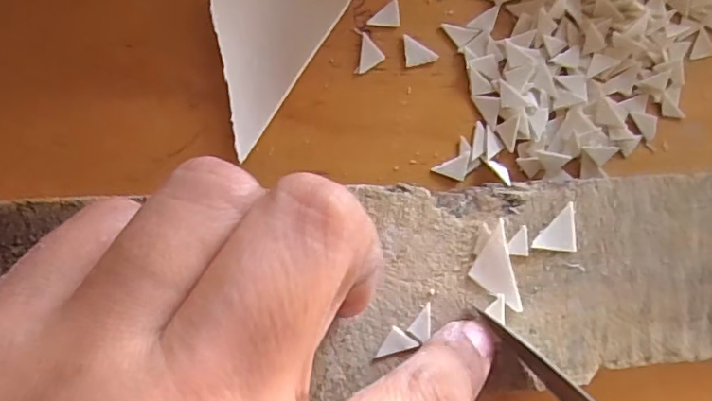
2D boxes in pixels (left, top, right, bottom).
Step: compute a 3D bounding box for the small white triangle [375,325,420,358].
[{"bbox_3d":[0.010,0.037,0.140,0.007,0.004,0.009,36,82,-6],"label":"small white triangle"}]

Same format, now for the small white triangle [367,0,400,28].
[{"bbox_3d":[0.008,-0.053,0.161,0.009,0.004,0.008,1,88,-13],"label":"small white triangle"}]

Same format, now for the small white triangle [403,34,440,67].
[{"bbox_3d":[0.019,-0.043,0.160,0.009,0.004,0.009,-6,88,-9],"label":"small white triangle"}]

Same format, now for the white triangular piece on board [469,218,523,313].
[{"bbox_3d":[0.036,0.018,0.145,0.011,0.004,0.023,-11,89,-9],"label":"white triangular piece on board"}]

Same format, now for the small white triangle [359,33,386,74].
[{"bbox_3d":[0.005,-0.041,0.160,0.007,0.004,0.011,6,85,-11],"label":"small white triangle"}]

